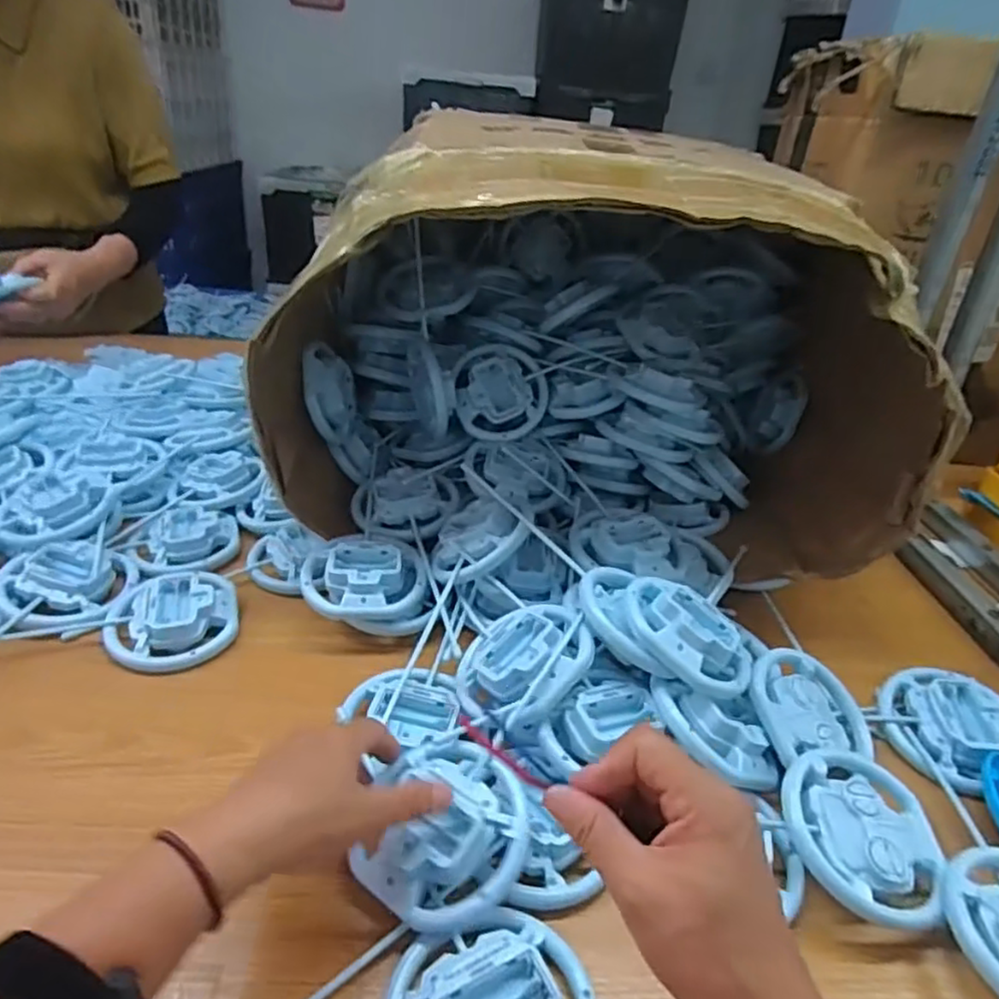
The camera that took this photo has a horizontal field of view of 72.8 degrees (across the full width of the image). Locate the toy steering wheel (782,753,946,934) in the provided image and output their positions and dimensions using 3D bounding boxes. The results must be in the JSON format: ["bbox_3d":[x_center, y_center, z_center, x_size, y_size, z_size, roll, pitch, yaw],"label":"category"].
[{"bbox_3d":[0.224,0.202,0.420,0.093,0.025,0.098,4,30,-2],"label":"toy steering wheel"}]

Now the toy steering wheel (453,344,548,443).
[{"bbox_3d":[0.001,-0.113,0.710,0.097,0.022,0.102,1,83,-10],"label":"toy steering wheel"}]

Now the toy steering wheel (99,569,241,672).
[{"bbox_3d":[-0.271,0.097,0.563,0.099,0.029,0.093,-10,34,-24],"label":"toy steering wheel"}]

